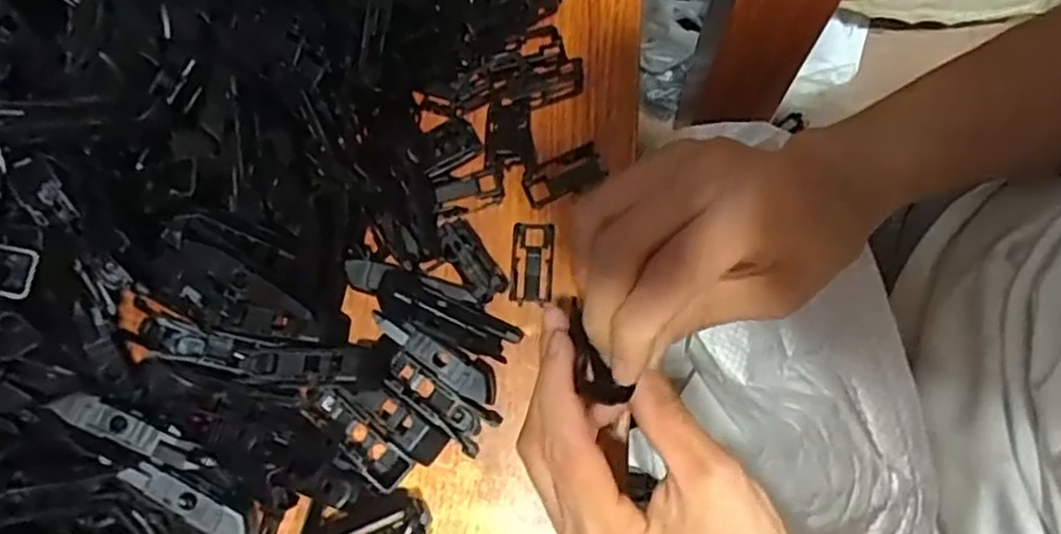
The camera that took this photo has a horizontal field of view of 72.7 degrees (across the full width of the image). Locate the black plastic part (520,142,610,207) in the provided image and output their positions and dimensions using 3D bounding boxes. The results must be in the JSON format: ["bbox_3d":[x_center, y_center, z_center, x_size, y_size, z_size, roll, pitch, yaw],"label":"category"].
[{"bbox_3d":[0.016,-0.045,0.356,0.039,0.011,0.019,-22,77,-1],"label":"black plastic part"}]

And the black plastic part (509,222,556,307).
[{"bbox_3d":[0.001,-0.003,0.348,0.020,0.010,0.040,3,77,4],"label":"black plastic part"}]

